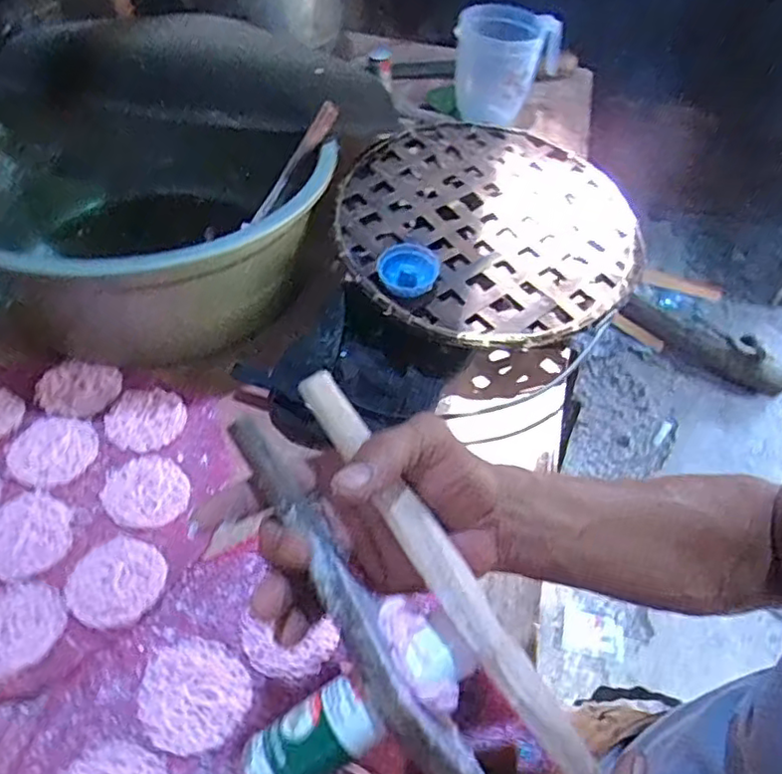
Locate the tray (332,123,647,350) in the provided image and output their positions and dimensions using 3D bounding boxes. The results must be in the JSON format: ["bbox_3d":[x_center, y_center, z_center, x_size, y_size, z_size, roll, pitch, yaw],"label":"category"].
[{"bbox_3d":[0.107,-0.177,0.723,0.330,0.017,0.317,1,61,-1],"label":"tray"}]

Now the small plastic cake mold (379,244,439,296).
[{"bbox_3d":[0.019,-0.126,0.669,0.062,0.021,0.064,5,50,3],"label":"small plastic cake mold"}]

